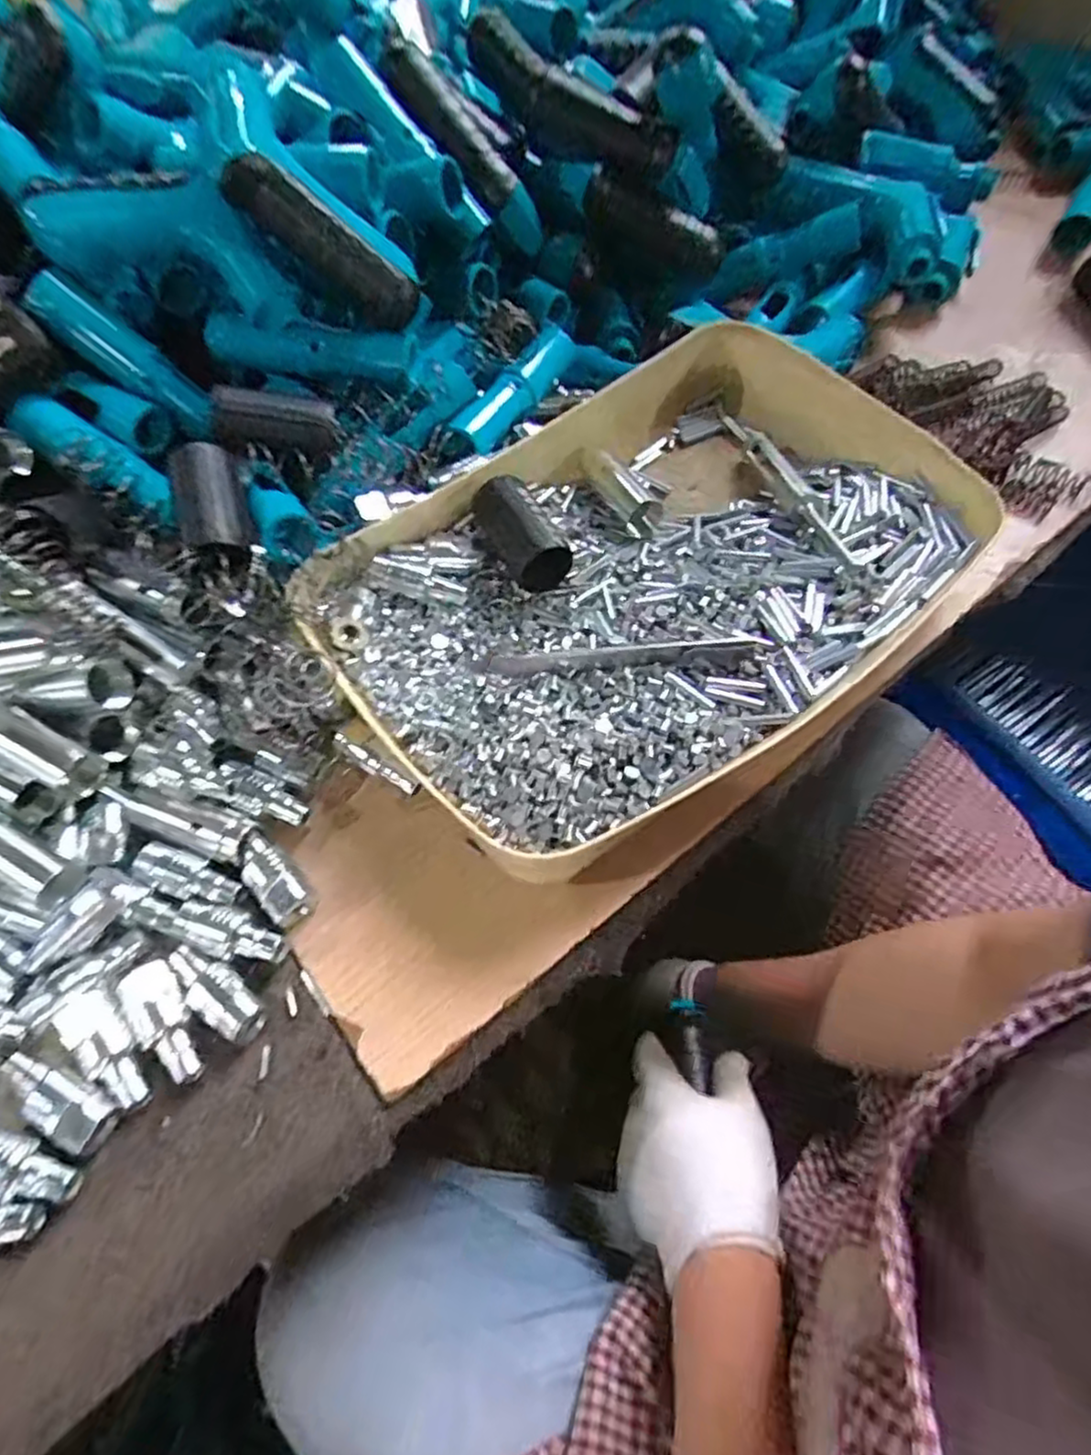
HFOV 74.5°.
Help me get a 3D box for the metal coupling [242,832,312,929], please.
[{"bbox_3d":[-0.128,0.071,0.336,0.019,0.020,0.046,-40,67,-18],"label":"metal coupling"}]

